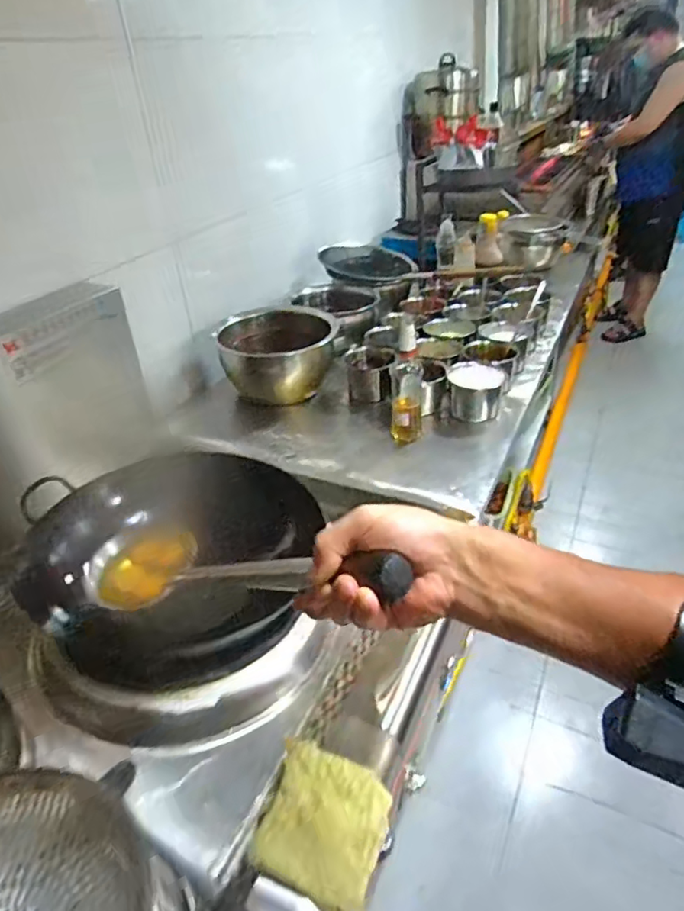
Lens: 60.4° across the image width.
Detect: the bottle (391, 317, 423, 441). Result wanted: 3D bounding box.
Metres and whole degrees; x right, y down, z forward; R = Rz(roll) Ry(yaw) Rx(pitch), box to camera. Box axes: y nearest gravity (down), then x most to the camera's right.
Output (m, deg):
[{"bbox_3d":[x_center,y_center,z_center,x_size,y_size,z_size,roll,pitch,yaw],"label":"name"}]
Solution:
[{"bbox_3d":[0.133,-0.154,1.207,0.063,0.264,0.075,-1,33,5],"label":"bottle"}]

